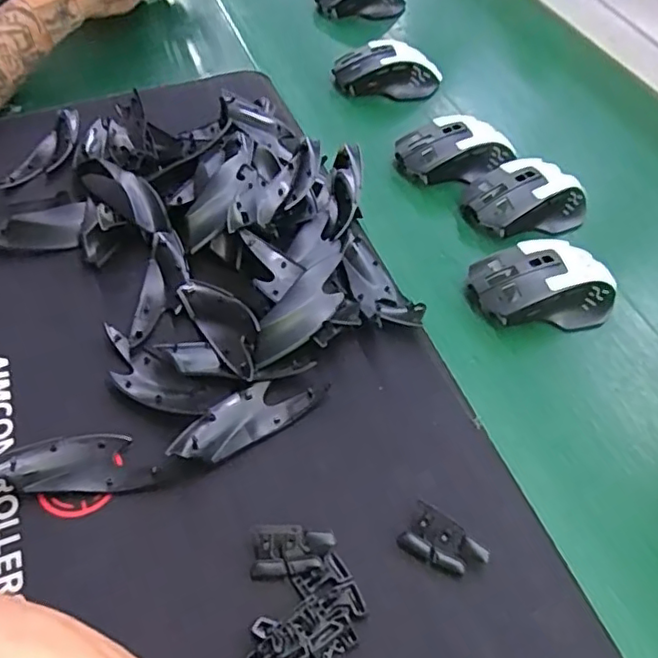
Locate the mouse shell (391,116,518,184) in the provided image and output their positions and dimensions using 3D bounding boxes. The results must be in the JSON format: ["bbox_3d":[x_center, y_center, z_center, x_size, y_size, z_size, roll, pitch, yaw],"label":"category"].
[{"bbox_3d":[0.117,-0.160,0.545,0.100,0.046,0.071,-19,55,-18],"label":"mouse shell"}]

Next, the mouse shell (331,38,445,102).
[{"bbox_3d":[0.065,-0.274,0.634,0.115,0.040,0.054,-9,52,-12],"label":"mouse shell"}]

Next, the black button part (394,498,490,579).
[{"bbox_3d":[0.061,0.115,0.317,0.043,0.016,0.023,29,55,18],"label":"black button part"}]

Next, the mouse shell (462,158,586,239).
[{"bbox_3d":[0.167,-0.110,0.509,0.104,0.045,0.066,-9,53,-11],"label":"mouse shell"}]

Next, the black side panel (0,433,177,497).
[{"bbox_3d":[-0.139,0.077,0.344,0.096,0.014,0.035,3,51,-2],"label":"black side panel"}]

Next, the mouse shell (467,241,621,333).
[{"bbox_3d":[0.161,-0.037,0.443,0.109,0.035,0.071,-7,52,-9],"label":"mouse shell"}]

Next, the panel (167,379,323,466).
[{"bbox_3d":[-0.052,0.055,0.363,0.090,0.013,0.034,-27,58,-23],"label":"panel"}]

